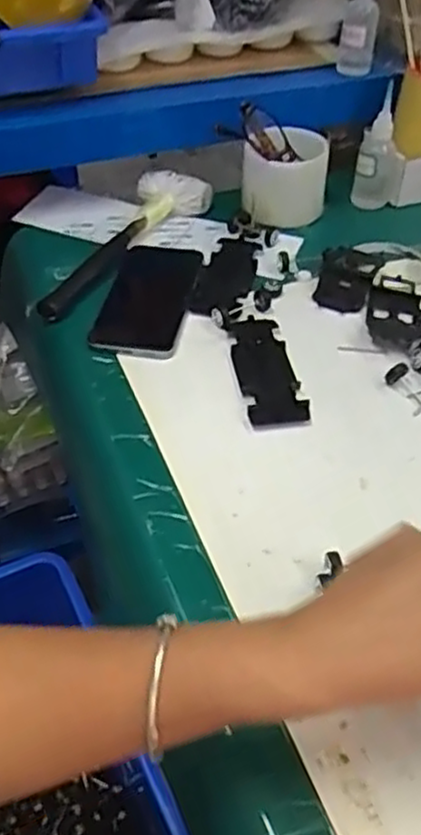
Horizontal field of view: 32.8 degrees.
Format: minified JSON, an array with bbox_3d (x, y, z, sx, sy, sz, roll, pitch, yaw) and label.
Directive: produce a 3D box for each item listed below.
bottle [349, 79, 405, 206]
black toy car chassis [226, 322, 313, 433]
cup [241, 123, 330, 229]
[{"bbox_3d":[0.186,-0.285,0.777,0.049,0.111,0.035,14,45,13],"label":"bottle"},{"bbox_3d":[0.044,-0.040,0.585,0.047,0.005,0.129,-5,44,-7],"label":"black toy car chassis"},{"bbox_3d":[0.079,-0.255,0.757,0.085,0.081,0.079,1,44,-1],"label":"cup"}]

